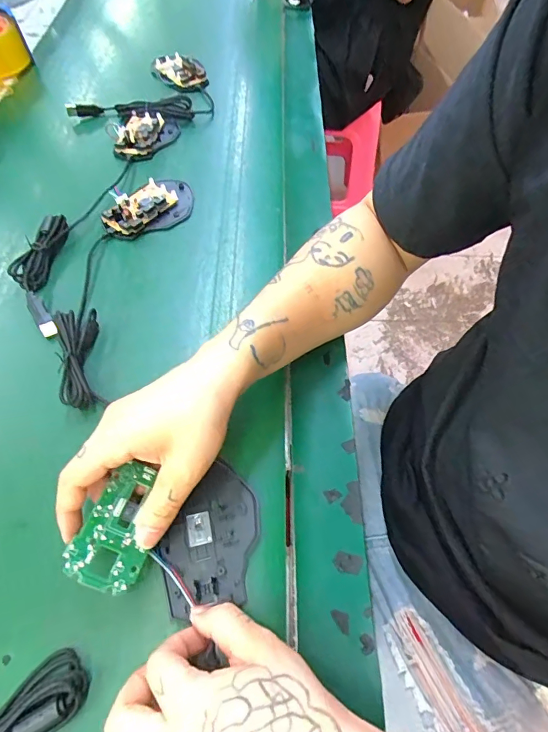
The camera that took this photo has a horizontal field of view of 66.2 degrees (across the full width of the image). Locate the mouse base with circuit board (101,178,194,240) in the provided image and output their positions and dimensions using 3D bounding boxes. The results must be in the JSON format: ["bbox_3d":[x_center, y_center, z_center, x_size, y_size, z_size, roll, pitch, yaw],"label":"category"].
[{"bbox_3d":[-0.140,-0.179,0.465,0.102,0.018,0.070,-25,62,-14],"label":"mouse base with circuit board"}]

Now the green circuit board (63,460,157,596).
[{"bbox_3d":[-0.099,0.104,0.277,0.045,0.004,0.076,30,59,-9],"label":"green circuit board"}]

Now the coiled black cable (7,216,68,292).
[{"bbox_3d":[-0.235,-0.111,0.423,0.031,0.025,0.093,4,59,3],"label":"coiled black cable"}]

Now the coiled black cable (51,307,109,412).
[{"bbox_3d":[-0.167,-0.011,0.361,0.033,0.029,0.102,-18,61,-10],"label":"coiled black cable"}]

